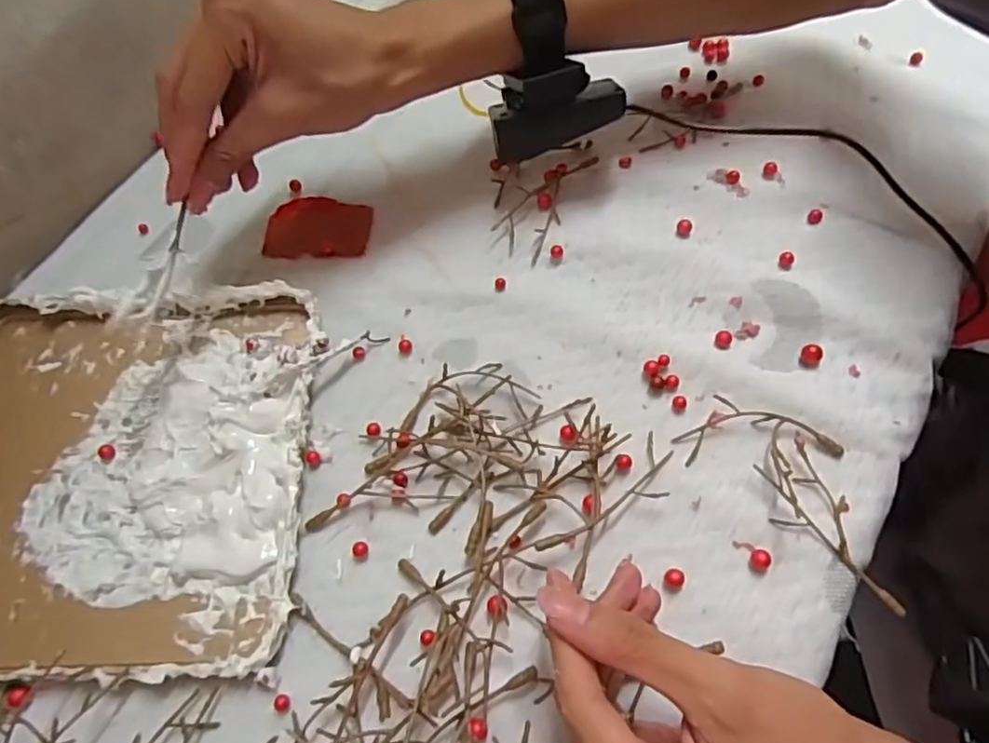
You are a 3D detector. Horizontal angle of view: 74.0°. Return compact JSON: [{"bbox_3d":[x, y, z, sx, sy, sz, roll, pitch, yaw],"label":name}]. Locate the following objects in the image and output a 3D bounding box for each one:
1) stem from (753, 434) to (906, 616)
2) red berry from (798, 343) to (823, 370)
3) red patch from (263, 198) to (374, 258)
[{"bbox_3d":[0.145,0.069,0.288,0.033,0.010,0.082,-20,64,-7],"label":"stem"},{"bbox_3d":[0.157,-0.008,0.326,0.010,0.008,0.010,35,70,19],"label":"red berry"},{"bbox_3d":[-0.103,-0.085,0.382,0.060,0.004,0.041,1,63,4],"label":"red patch"}]

